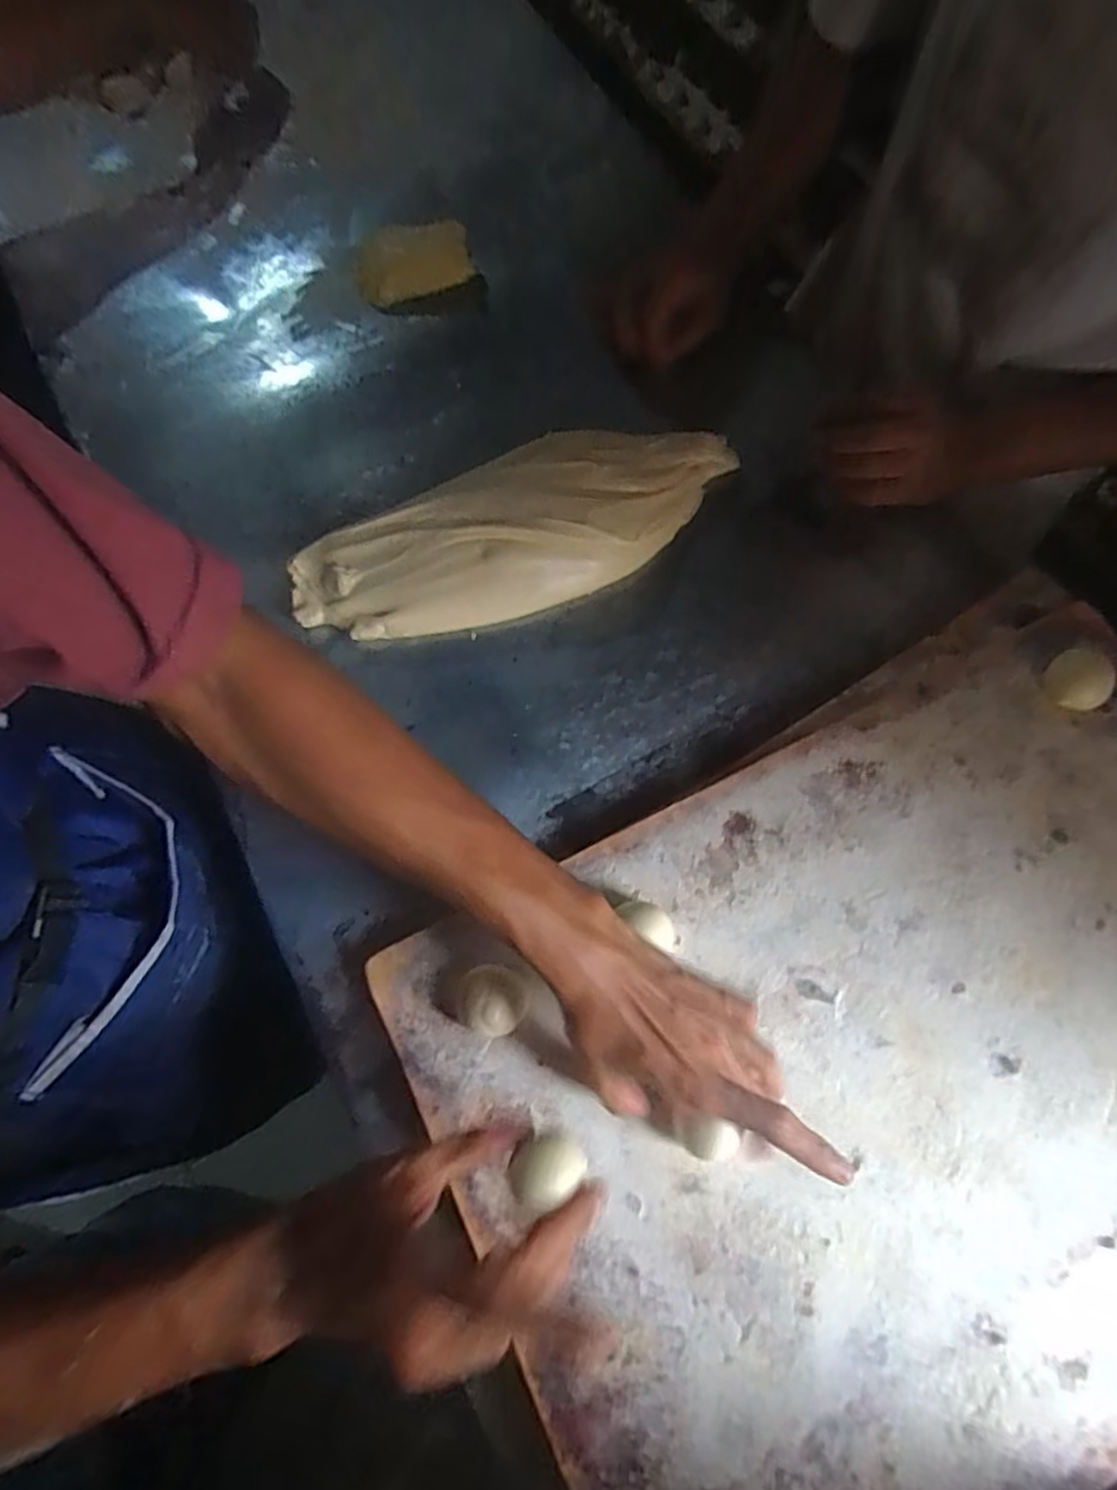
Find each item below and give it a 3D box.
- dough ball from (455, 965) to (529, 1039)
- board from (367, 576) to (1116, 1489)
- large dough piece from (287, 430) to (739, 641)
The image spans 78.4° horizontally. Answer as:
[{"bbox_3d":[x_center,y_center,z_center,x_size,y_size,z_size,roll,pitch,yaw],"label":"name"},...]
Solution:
[{"bbox_3d":[-0.042,0.157,0.422,0.044,0.028,0.038,13,73,3],"label":"dough ball"},{"bbox_3d":[0.240,0.193,0.433,0.601,0.039,0.444,-29,72,-10],"label":"board"},{"bbox_3d":[-0.029,-0.174,0.541,0.351,0.054,0.127,-22,74,-8],"label":"large dough piece"}]

